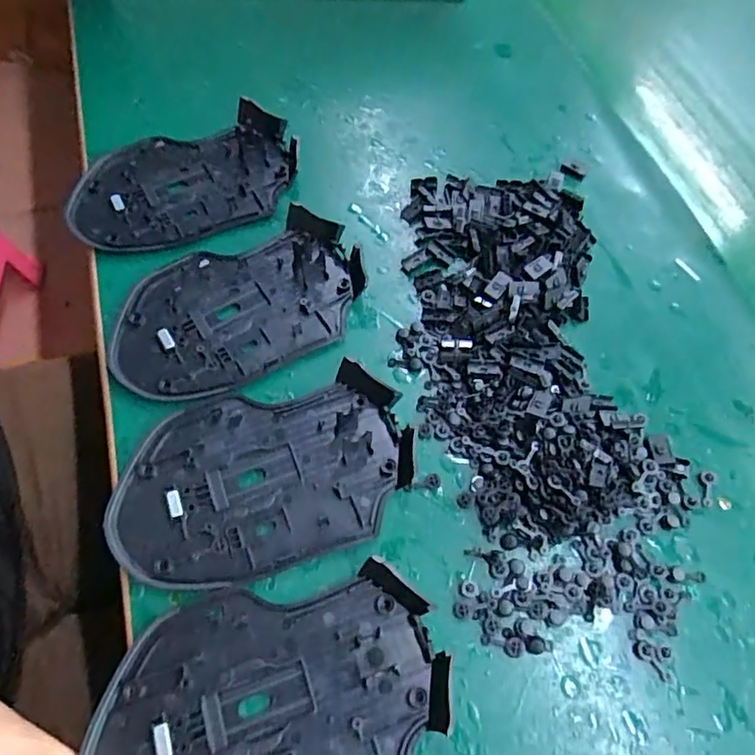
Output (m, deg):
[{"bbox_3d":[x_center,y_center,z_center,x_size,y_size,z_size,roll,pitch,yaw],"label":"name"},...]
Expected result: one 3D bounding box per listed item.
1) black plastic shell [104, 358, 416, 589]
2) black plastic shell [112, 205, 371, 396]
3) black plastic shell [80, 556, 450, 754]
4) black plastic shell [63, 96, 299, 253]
[{"bbox_3d":[-0.045,0.037,0.220,0.115,0.010,0.071,-13,64,-9],"label":"black plastic shell"},{"bbox_3d":[-0.062,-0.034,0.257,0.113,0.010,0.070,-22,66,-13],"label":"black plastic shell"},{"bbox_3d":[-0.036,0.106,0.185,0.112,0.010,0.071,-8,64,-7],"label":"black plastic shell"},{"bbox_3d":[-0.098,-0.101,0.289,0.114,0.011,0.069,-18,65,-11],"label":"black plastic shell"}]

